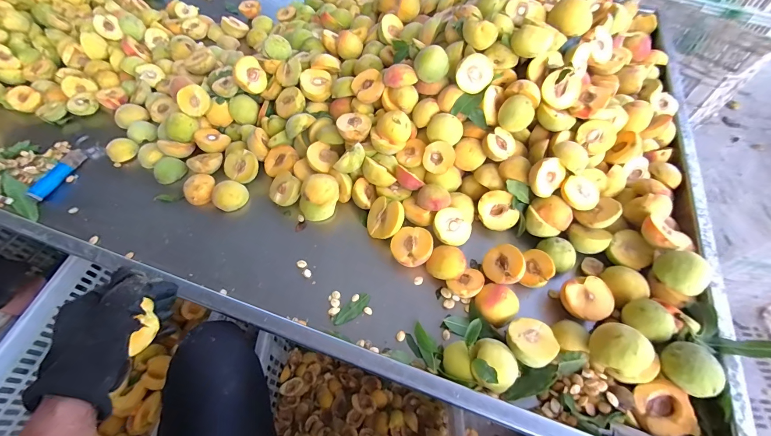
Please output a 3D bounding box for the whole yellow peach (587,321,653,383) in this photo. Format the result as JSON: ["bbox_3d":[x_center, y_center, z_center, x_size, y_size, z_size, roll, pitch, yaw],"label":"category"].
[{"bbox_3d":[0.292,0.165,0.404,0.062,0.045,0.054,30,63,18],"label":"whole yellow peach"}]

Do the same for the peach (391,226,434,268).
[{"bbox_3d":[0.041,0.048,0.518,0.063,0.048,0.061,0,57,1],"label":"peach"}]

